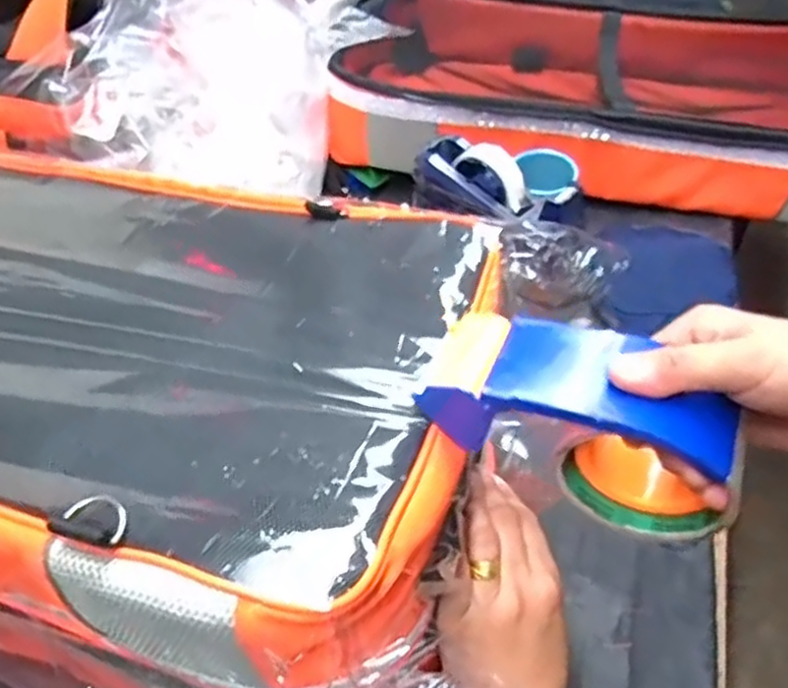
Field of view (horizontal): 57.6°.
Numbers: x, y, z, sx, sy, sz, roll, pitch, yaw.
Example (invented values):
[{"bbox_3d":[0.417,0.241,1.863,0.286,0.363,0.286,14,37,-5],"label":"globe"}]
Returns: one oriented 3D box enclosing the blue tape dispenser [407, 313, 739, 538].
[{"bbox_3d":[0.090,0.041,0.360,0.149,0.090,0.060,17,48,20],"label":"blue tape dispenser"}]

